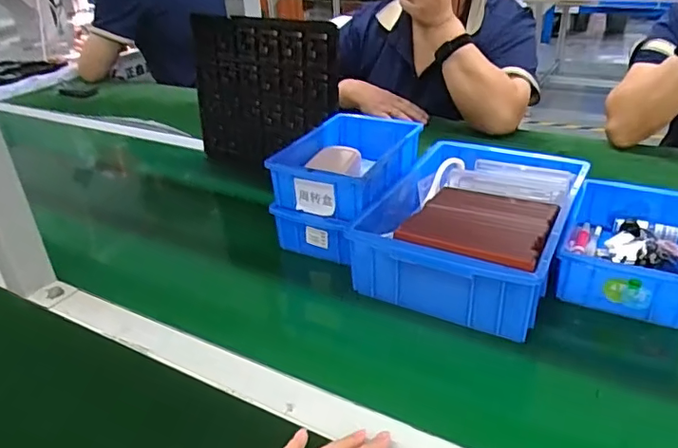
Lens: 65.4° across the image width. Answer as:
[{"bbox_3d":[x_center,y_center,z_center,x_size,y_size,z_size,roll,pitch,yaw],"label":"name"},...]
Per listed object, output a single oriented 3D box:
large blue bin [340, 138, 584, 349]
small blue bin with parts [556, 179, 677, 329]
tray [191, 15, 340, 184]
[{"bbox_3d":[0.162,-0.008,0.645,0.214,0.079,0.294,13,33,27],"label":"large blue bin"},{"bbox_3d":[0.335,0.020,0.604,0.126,0.055,0.202,13,33,27],"label":"small blue bin with parts"},{"bbox_3d":[-0.131,-0.201,0.871,0.303,0.257,0.019,17,27,31],"label":"tray"}]

